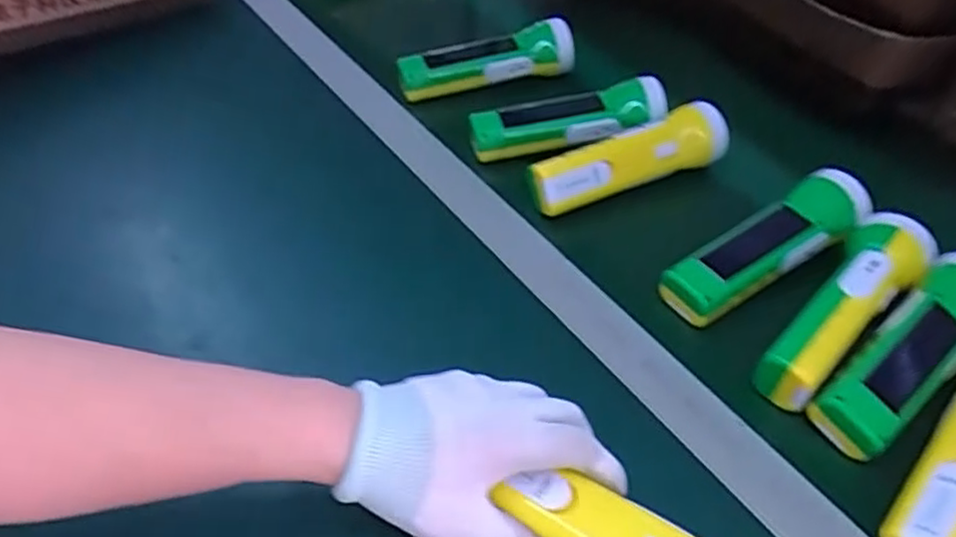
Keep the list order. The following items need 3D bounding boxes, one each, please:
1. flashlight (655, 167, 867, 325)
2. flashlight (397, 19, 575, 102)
[{"bbox_3d":[0.214,-0.017,0.511,0.174,0.043,0.049,-27,52,-23],"label":"flashlight"},{"bbox_3d":[0.007,-0.209,0.692,0.178,0.041,0.046,-11,47,-10],"label":"flashlight"}]

